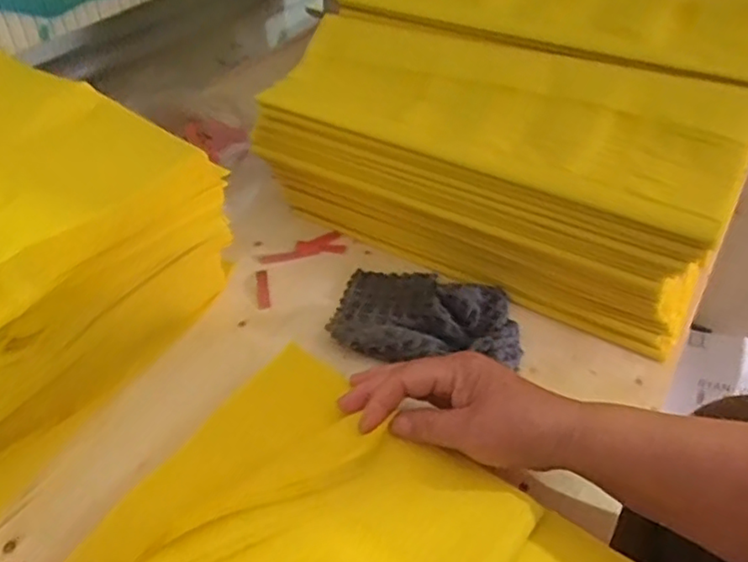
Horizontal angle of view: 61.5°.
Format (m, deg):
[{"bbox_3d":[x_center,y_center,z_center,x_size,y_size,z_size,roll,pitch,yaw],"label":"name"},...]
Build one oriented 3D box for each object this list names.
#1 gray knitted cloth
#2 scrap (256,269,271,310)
[{"bbox_3d":[0.043,0.027,0.507,0.145,0.033,0.103,9,45,7],"label":"gray knitted cloth"},{"bbox_3d":[-0.096,0.006,0.545,0.010,0.004,0.047,-7,45,-9],"label":"scrap"}]

